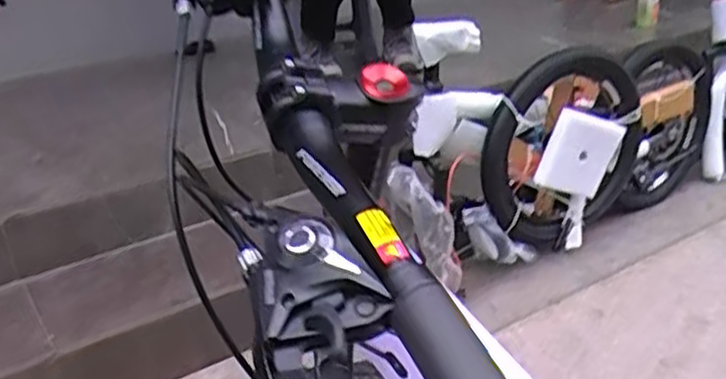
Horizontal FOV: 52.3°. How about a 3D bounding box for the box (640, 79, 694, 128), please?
[{"bbox_3d":[0.684,-0.192,1.658,0.156,0.083,0.033,-17,28,-28],"label":"box"}]

